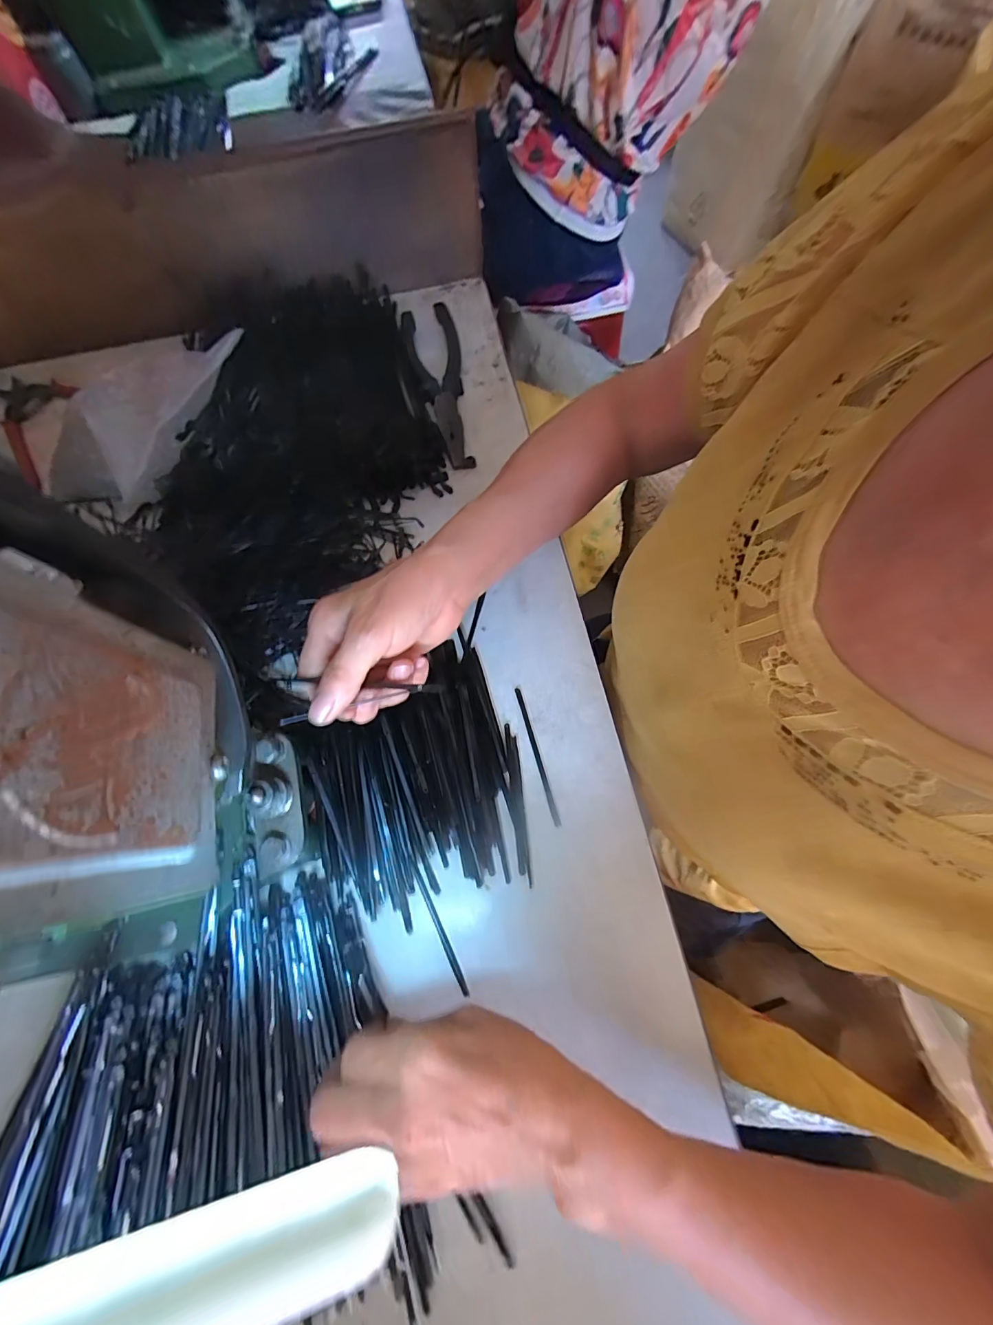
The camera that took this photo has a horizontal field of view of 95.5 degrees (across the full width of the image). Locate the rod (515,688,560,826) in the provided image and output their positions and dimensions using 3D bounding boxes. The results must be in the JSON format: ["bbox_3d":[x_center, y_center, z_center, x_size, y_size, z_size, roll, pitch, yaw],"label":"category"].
[{"bbox_3d":[0.029,0.066,0.322,0.005,0.007,0.098,-15,72,-3],"label":"rod"}]

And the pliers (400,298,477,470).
[{"bbox_3d":[-0.052,-0.259,0.421,0.049,0.018,0.179,-12,71,-2],"label":"pliers"}]

